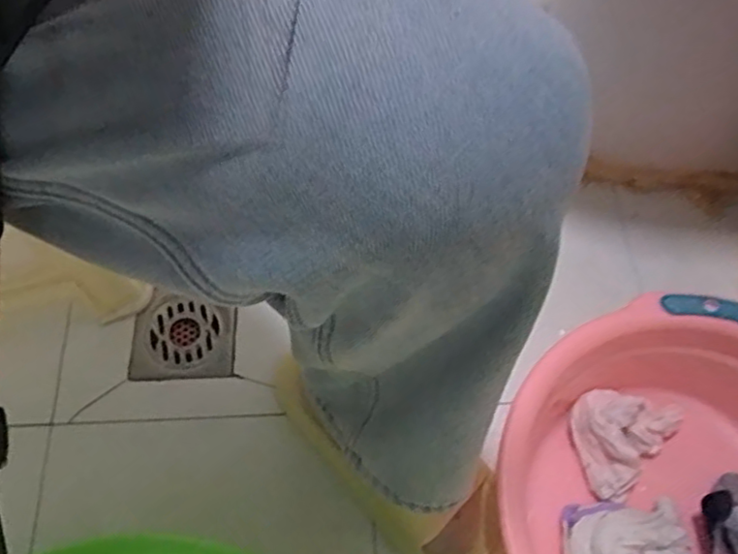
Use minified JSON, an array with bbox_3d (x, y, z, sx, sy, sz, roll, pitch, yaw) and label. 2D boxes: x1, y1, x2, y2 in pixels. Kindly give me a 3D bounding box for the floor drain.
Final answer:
[{"bbox_3d":[-0.188,0.058,0.666,0.102,0.012,0.091,0,63,-3],"label":"floor drain"}]

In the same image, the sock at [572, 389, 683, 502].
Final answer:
[{"bbox_3d":[0.244,0.146,0.606,0.106,0.035,0.087,-16,65,-11],"label":"sock"}]

